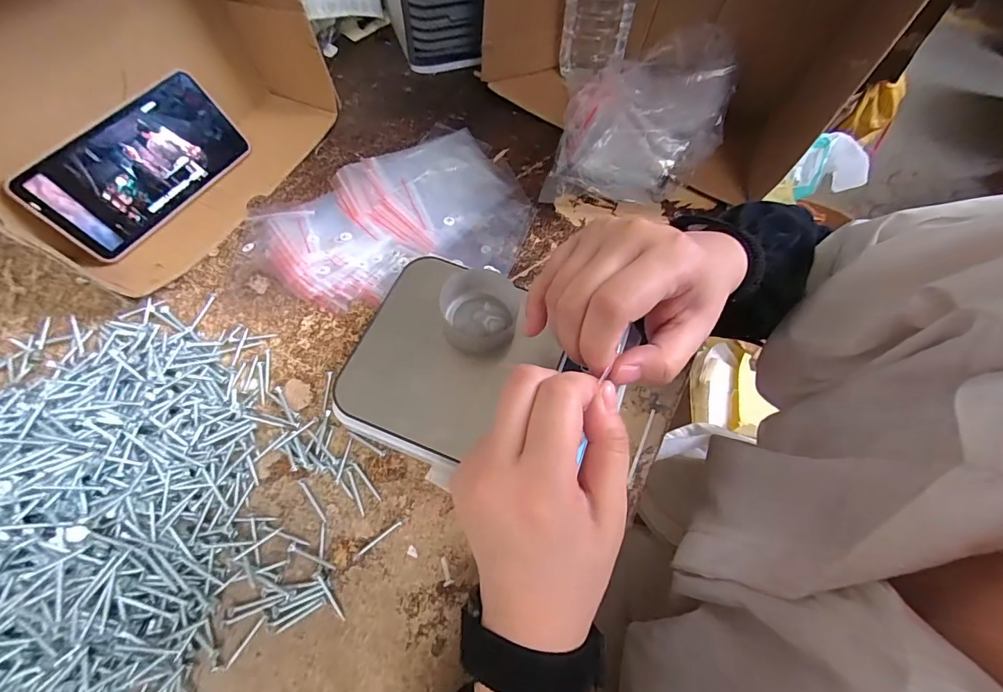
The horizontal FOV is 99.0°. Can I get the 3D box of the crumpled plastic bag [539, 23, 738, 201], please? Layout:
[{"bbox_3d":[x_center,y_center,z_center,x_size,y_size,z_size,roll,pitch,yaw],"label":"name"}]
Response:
[{"bbox_3d":[0.138,-0.224,0.422,0.150,0.066,0.191,14,64,5],"label":"crumpled plastic bag"}]

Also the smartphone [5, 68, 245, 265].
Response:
[{"bbox_3d":[-0.297,-0.152,0.360,0.004,0.081,0.160,13,61,37],"label":"smartphone"}]

